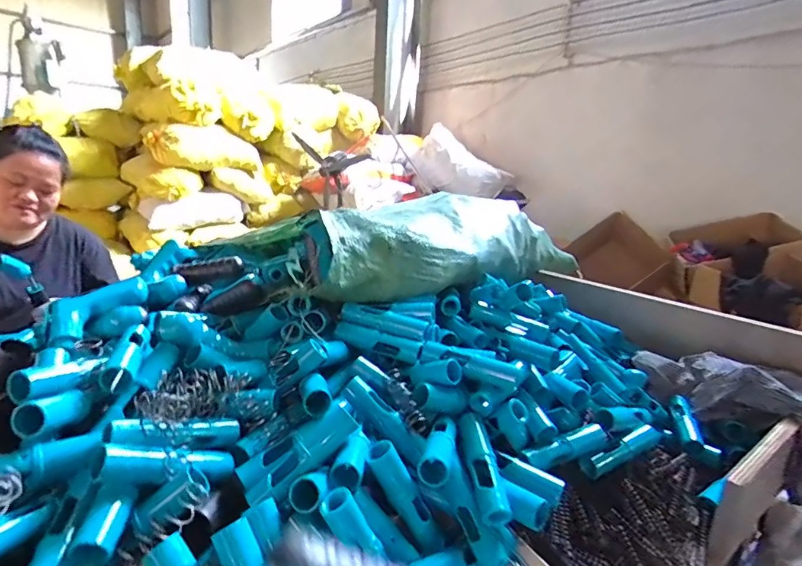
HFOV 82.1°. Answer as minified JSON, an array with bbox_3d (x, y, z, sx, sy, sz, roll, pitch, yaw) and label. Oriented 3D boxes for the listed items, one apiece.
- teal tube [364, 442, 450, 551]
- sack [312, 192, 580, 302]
[{"bbox_3d":[0.006,0.216,0.468,0.030,0.126,0.025,-28,9,11],"label":"teal tube"},{"bbox_3d":[0.152,-0.076,0.927,0.211,0.151,0.853,12,16,32],"label":"sack"}]

